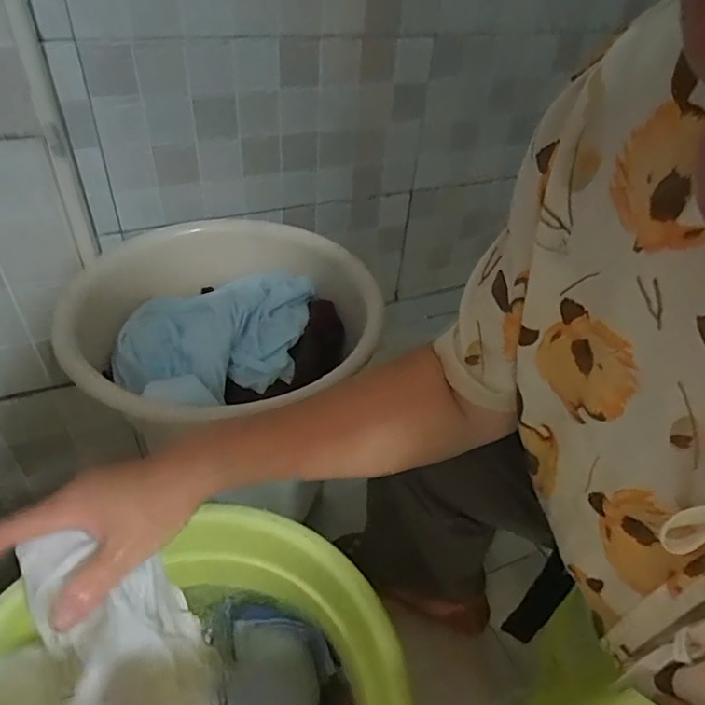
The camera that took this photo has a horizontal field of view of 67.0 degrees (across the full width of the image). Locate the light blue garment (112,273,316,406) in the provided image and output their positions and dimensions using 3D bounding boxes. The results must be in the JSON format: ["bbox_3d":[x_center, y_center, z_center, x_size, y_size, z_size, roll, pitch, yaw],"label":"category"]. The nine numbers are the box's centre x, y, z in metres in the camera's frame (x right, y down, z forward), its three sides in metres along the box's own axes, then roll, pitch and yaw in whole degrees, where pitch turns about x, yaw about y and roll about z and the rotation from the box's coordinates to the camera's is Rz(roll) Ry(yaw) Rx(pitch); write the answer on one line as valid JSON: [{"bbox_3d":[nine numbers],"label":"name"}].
[{"bbox_3d":[-0.141,-0.027,0.564,0.183,0.053,0.240,29,46,25],"label":"light blue garment"}]

